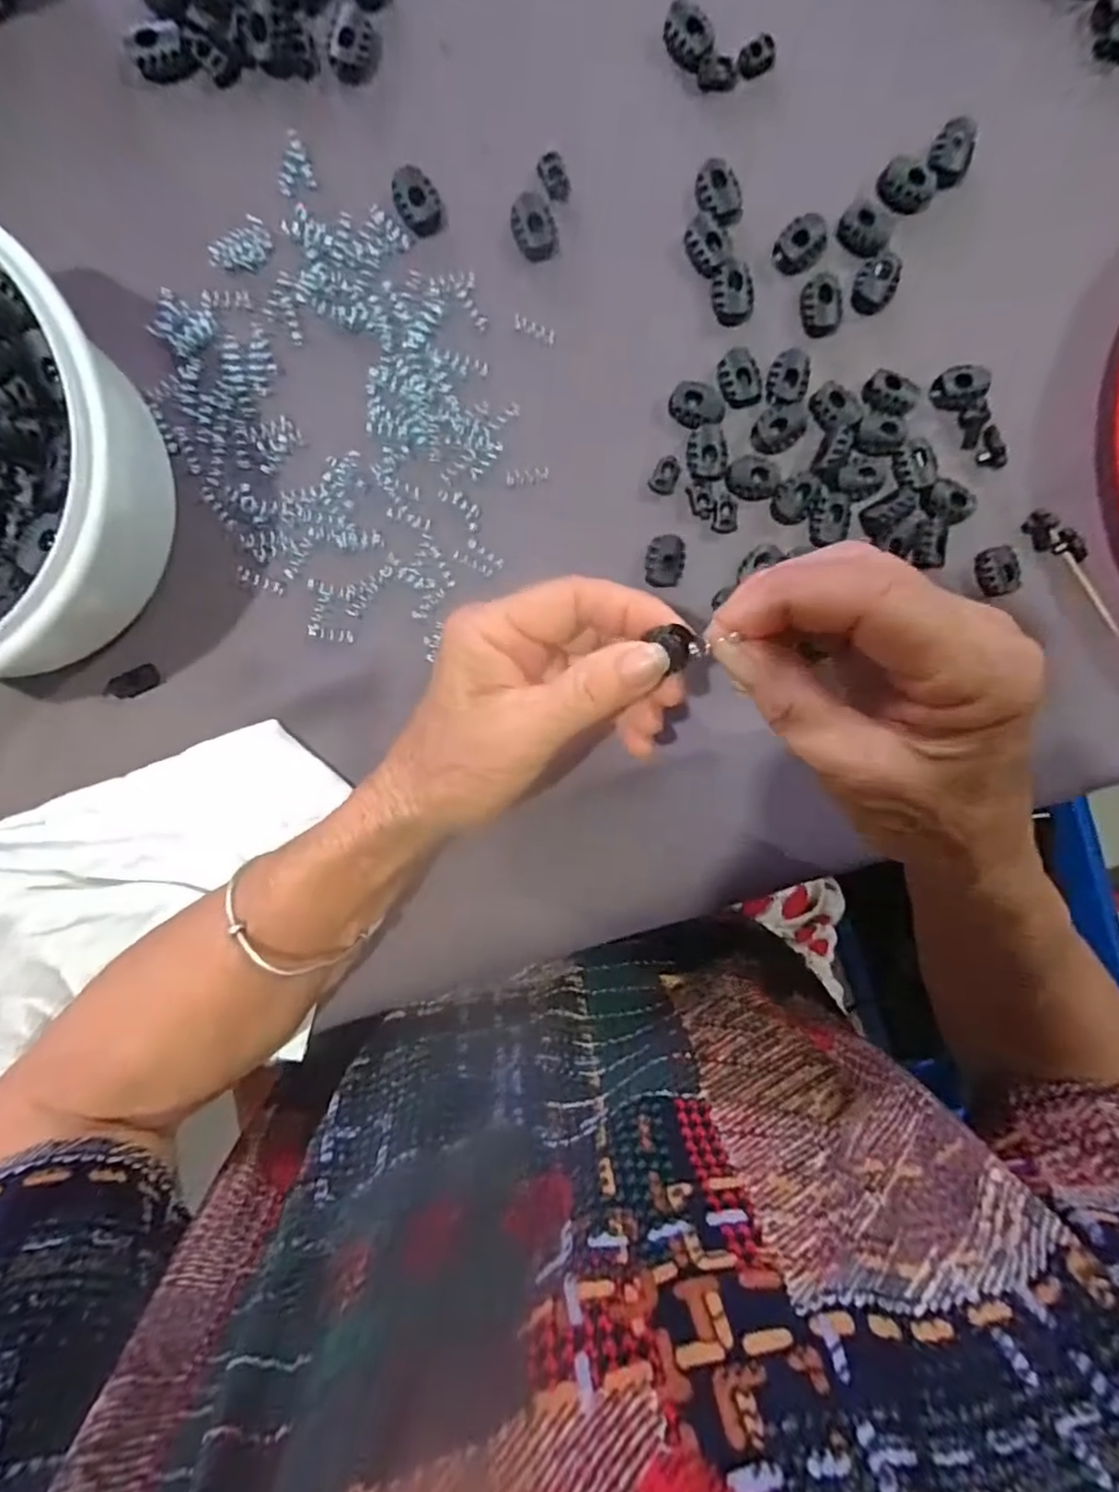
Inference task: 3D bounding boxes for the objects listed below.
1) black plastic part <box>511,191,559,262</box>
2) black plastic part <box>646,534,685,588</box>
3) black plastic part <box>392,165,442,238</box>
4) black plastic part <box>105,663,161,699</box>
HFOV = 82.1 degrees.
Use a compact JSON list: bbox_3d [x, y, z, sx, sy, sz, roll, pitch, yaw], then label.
[{"bbox_3d":[-0.011,-0.218,0.267,0.017,0.009,0.025,-19,97,-2],"label":"black plastic part"},{"bbox_3d":[0.046,-0.082,0.285,0.016,0.010,0.022,6,95,-4],"label":"black plastic part"},{"bbox_3d":[-0.059,-0.225,0.263,0.017,0.007,0.024,-33,97,0],"label":"black plastic part"},{"bbox_3d":[-0.185,-0.027,0.278,0.023,0.004,0.011,-25,97,-1],"label":"black plastic part"}]

